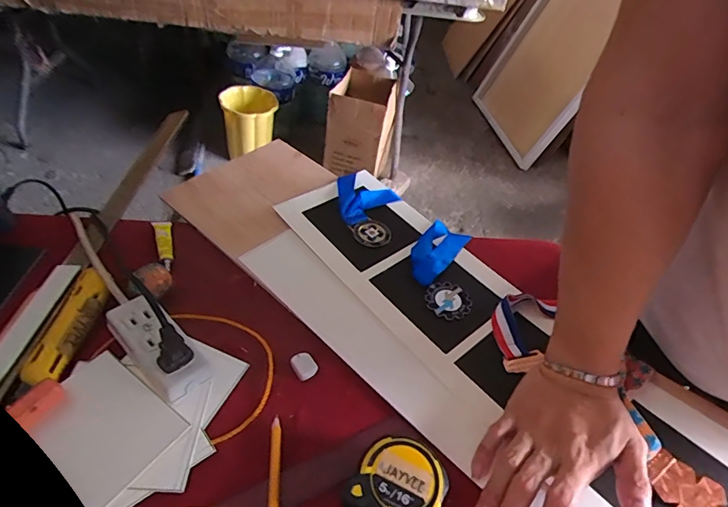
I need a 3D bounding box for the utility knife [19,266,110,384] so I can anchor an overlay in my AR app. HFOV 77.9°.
[{"bbox_3d":[-0.274,0.063,0.423,0.037,0.011,0.124,4,46,0],"label":"utility knife"}]

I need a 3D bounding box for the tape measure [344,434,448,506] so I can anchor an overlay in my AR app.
[{"bbox_3d":[0.027,0.176,0.340,0.062,0.034,0.061,24,49,18],"label":"tape measure"}]

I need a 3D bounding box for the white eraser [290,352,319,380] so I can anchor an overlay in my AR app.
[{"bbox_3d":[-0.056,0.105,0.424,0.021,0.007,0.024,-24,52,-25],"label":"white eraser"}]

